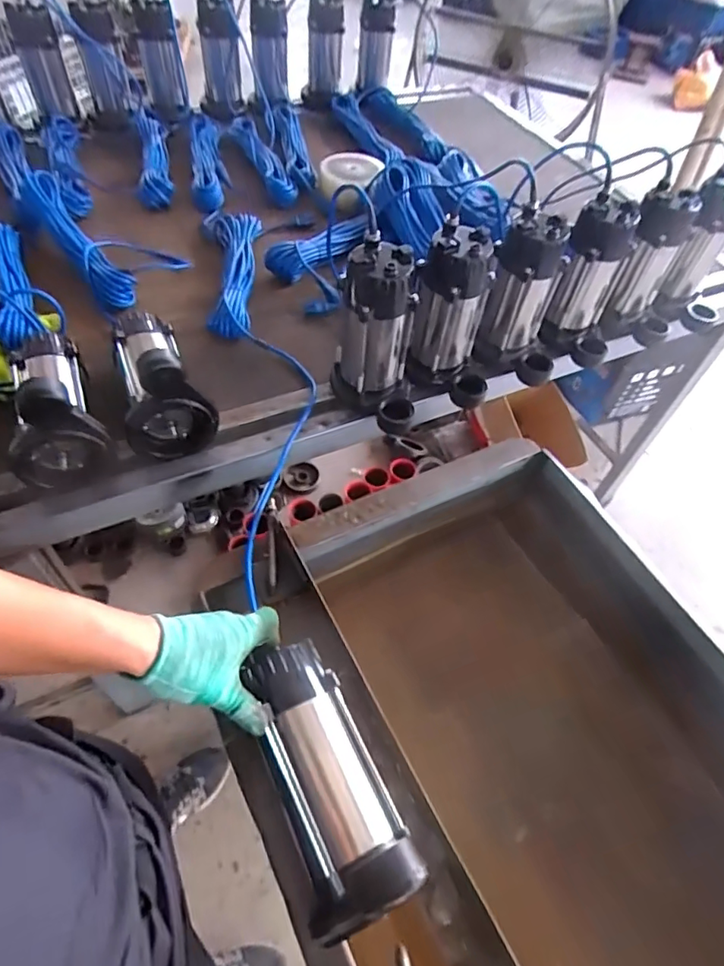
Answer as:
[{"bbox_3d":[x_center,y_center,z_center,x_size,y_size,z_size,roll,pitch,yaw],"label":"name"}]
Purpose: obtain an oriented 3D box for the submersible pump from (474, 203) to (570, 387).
[{"bbox_3d":[0.270,-0.289,0.860,0.144,0.224,0.097,24,56,11],"label":"submersible pump"}]

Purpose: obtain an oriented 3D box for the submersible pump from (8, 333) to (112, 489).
[{"bbox_3d":[-0.429,-0.130,0.726,0.114,0.145,0.232,-20,59,-19],"label":"submersible pump"}]

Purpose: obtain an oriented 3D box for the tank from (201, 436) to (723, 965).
[{"bbox_3d":[0.202,0.367,0.688,0.597,0.267,0.766,-21,59,-19],"label":"tank"}]

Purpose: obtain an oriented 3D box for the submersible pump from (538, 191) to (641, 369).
[{"bbox_3d":[0.385,-0.329,0.897,0.132,0.226,0.100,24,56,11],"label":"submersible pump"}]

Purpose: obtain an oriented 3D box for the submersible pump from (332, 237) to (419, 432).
[{"bbox_3d":[0.022,-0.190,0.763,0.114,0.236,0.146,0,55,-6],"label":"submersible pump"}]

